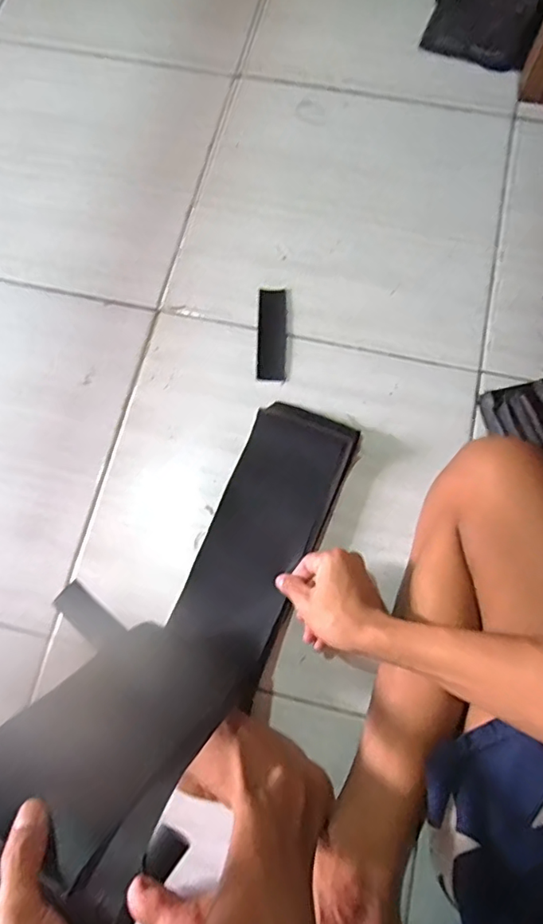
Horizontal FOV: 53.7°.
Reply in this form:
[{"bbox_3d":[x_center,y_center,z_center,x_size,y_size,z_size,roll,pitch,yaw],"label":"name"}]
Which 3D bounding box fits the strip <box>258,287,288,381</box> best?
[{"bbox_3d":[0.001,-0.158,0.657,0.035,0.004,0.126,1,74,2],"label":"strip"}]

